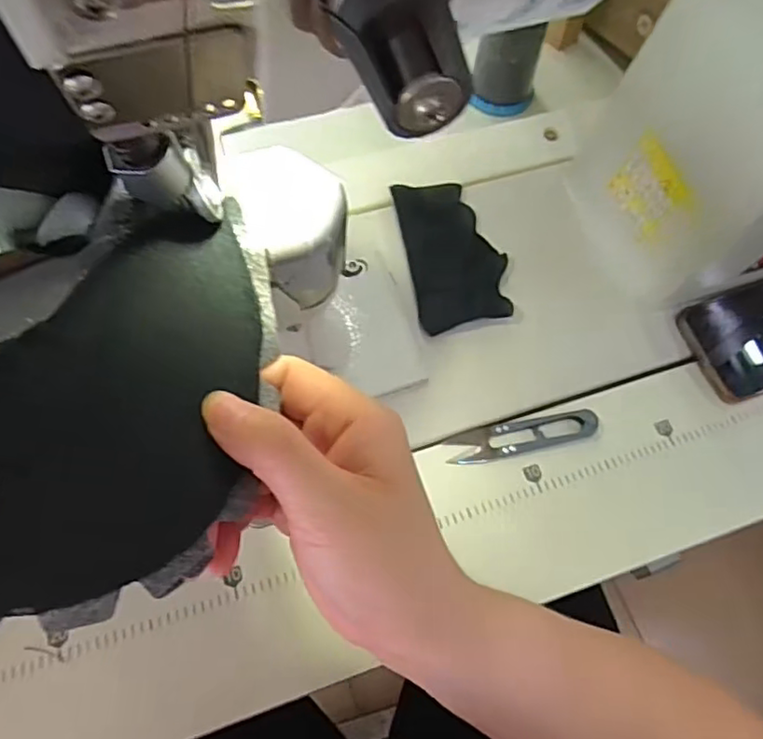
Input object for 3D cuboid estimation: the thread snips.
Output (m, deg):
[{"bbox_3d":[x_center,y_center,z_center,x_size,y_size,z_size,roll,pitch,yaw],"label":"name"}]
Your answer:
[{"bbox_3d":[0.094,0.043,0.408,0.101,0.009,0.024,-12,66,-8],"label":"thread snips"}]

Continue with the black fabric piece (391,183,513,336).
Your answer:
[{"bbox_3d":[0.051,-0.084,0.439,0.063,0.006,0.110,-10,74,-4],"label":"black fabric piece"}]

